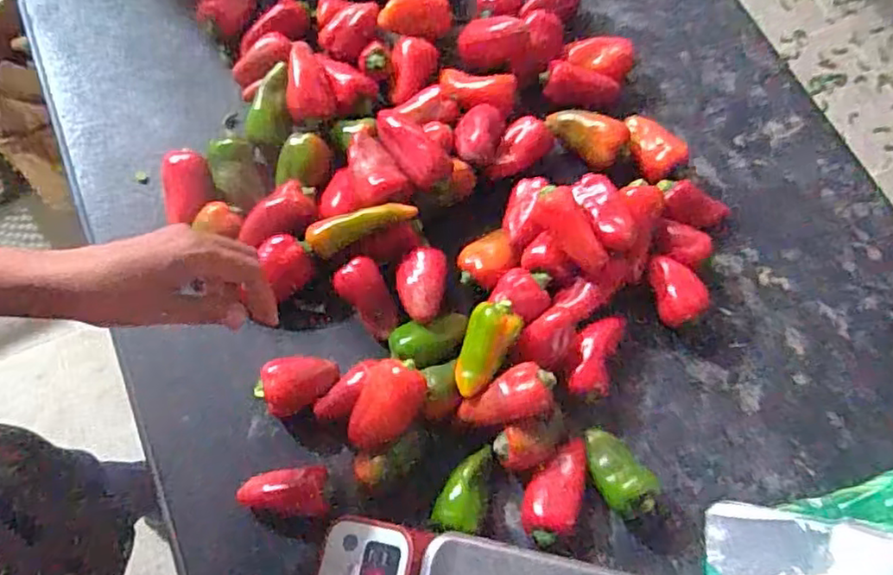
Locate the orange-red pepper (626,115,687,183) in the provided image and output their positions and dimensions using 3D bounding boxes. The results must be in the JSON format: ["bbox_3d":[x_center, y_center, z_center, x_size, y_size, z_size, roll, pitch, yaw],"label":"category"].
[{"bbox_3d":[0.207,-0.139,0.638,0.051,0.034,0.079,-18,72,-8],"label":"orange-red pepper"}]

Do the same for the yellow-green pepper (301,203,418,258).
[{"bbox_3d":[-0.079,-0.056,0.572,0.101,0.033,0.023,-20,71,-8],"label":"yellow-green pepper"}]

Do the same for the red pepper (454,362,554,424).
[{"bbox_3d":[0.049,0.088,0.523,0.078,0.031,0.041,-8,70,-4],"label":"red pepper"}]

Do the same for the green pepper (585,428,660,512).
[{"bbox_3d":[0.138,0.151,0.522,0.039,0.035,0.069,-36,75,-13],"label":"green pepper"}]

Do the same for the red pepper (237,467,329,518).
[{"bbox_3d":[-0.131,0.168,0.519,0.068,0.025,0.037,-5,71,-3],"label":"red pepper"}]

